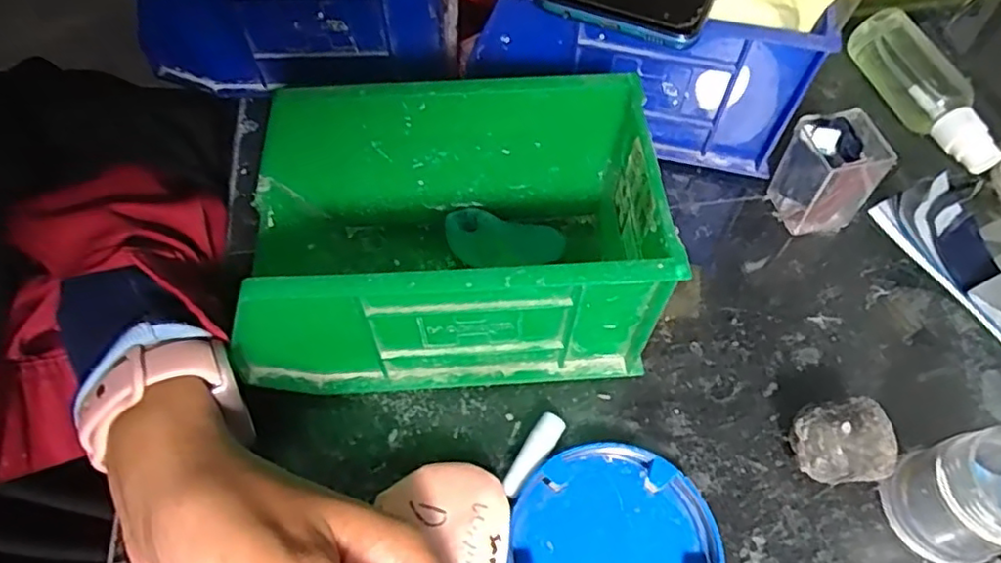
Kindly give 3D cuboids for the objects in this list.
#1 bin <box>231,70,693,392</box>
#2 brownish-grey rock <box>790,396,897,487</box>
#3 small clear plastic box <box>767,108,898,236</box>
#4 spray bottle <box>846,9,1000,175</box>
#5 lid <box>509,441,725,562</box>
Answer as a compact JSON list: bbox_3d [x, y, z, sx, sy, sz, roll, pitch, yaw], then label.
[{"bbox_3d":[-0.023,-0.015,0.272,0.162,0.092,0.096,-3,59,-1],"label":"bin"},{"bbox_3d":[0.134,0.067,0.255,0.031,0.033,0.029,-5,59,-3],"label":"brownish-grey rock"},{"bbox_3d":[0.160,-0.053,0.312,0.037,0.059,0.035,-8,59,-4],"label":"small clear plastic box"},{"bbox_3d":[0.243,-0.107,0.360,0.032,0.025,0.112,-14,60,-8],"label":"spray bottle"},{"bbox_3d":[0.043,0.105,0.243,0.077,0.016,0.078,0,59,0],"label":"lid"}]

